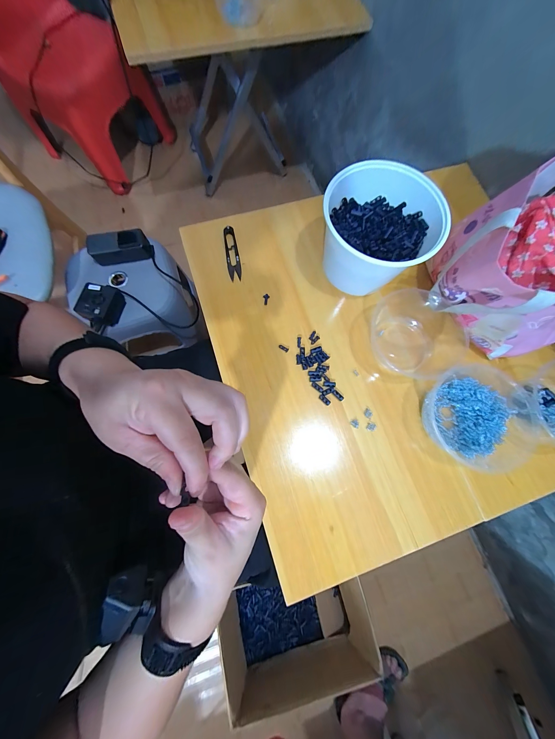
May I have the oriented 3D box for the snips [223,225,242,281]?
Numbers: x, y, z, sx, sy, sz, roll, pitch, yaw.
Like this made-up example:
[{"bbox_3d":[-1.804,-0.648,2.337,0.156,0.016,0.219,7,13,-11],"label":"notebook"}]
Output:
[{"bbox_3d":[-0.079,-0.201,0.433,0.022,0.016,0.097,-10,77,-3],"label":"snips"}]

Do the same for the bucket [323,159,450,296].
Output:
[{"bbox_3d":[0.158,-0.201,0.384,0.147,0.114,0.160,1,76,-3],"label":"bucket"}]

